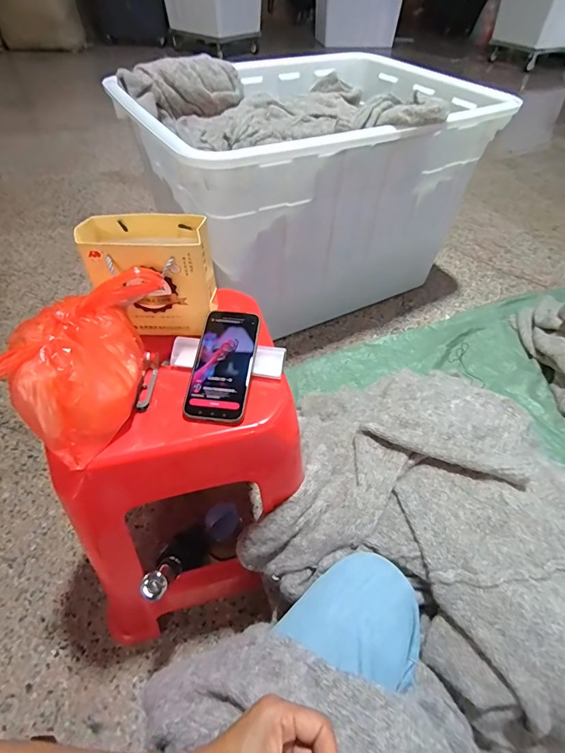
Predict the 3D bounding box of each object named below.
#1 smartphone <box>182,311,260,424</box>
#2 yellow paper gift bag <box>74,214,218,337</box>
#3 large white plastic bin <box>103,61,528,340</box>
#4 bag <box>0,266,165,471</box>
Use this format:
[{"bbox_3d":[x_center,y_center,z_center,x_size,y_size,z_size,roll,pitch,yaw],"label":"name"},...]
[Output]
[{"bbox_3d":[-0.077,-0.018,0.534,0.075,0.009,0.162,6,63,5],"label":"smartphone"},{"bbox_3d":[-0.182,-0.141,0.571,0.158,0.142,0.087,-1,48,-2],"label":"yellow paper gift bag"},{"bbox_3d":[0.079,-0.604,1.311,0.903,0.596,0.701,-22,52,-20],"label":"large white plastic bin"},{"bbox_3d":[-0.240,-0.027,0.486,0.146,0.120,0.218,16,49,13],"label":"bag"}]

